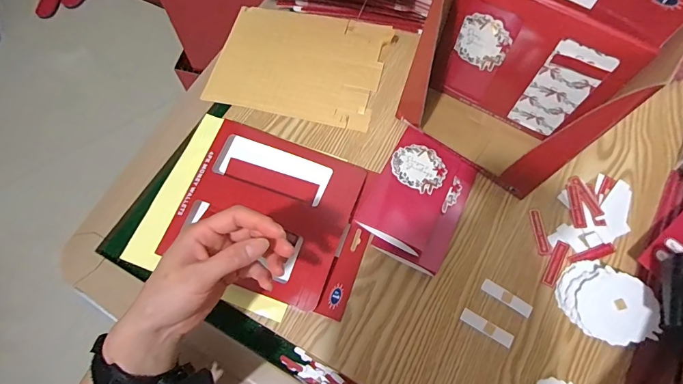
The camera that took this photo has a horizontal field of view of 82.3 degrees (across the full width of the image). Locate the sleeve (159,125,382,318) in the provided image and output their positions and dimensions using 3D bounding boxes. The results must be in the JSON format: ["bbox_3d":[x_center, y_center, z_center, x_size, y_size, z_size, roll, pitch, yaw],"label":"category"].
[{"bbox_3d":[-0.075,0.022,0.474,0.223,0.021,0.194,18,69,7],"label":"sleeve"}]

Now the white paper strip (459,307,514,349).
[{"bbox_3d":[0.163,0.151,0.436,0.059,0.004,0.016,30,71,12],"label":"white paper strip"}]

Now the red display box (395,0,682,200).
[{"bbox_3d":[0.222,-0.170,0.444,0.191,0.230,0.239,38,73,14],"label":"red display box"}]

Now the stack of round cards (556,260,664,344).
[{"bbox_3d":[0.291,0.122,0.434,0.083,0.031,0.089,-15,69,-6],"label":"stack of round cards"}]

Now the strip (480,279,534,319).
[{"bbox_3d":[0.190,0.122,0.450,0.059,0.004,0.014,32,77,12],"label":"strip"}]

